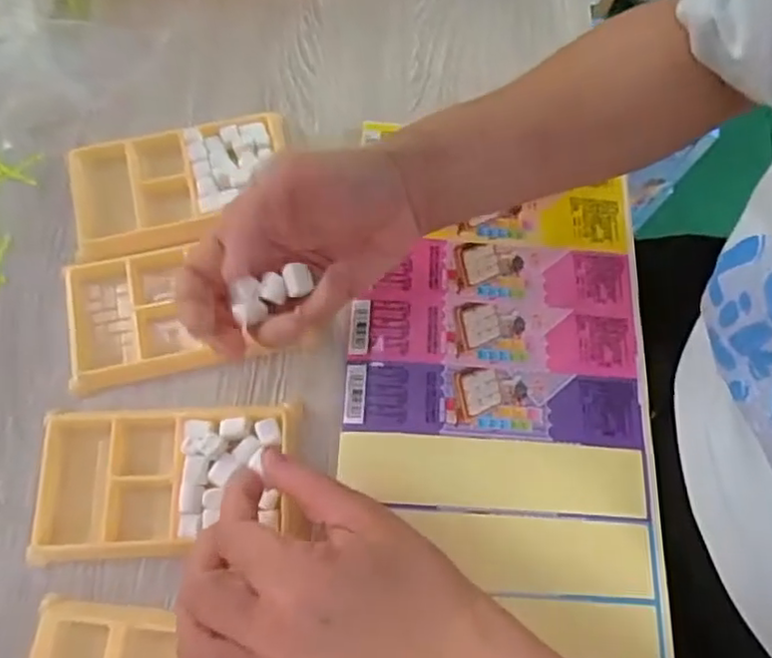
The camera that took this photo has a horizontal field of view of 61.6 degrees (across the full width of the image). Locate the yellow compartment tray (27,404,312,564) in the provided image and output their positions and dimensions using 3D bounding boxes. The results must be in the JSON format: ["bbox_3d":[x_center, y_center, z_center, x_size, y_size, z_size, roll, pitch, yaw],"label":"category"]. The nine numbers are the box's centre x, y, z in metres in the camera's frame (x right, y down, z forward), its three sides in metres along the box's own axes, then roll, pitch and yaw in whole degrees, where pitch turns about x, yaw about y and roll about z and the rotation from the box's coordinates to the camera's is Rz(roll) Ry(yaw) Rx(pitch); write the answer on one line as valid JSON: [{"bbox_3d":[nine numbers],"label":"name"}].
[{"bbox_3d":[-0.113,0.079,0.343,0.135,0.012,0.076,-2,69,-2],"label":"yellow compartment tray"}]

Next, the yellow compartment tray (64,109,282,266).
[{"bbox_3d":[-0.125,-0.088,0.396,0.130,0.012,0.077,-12,70,-6],"label":"yellow compartment tray"}]

